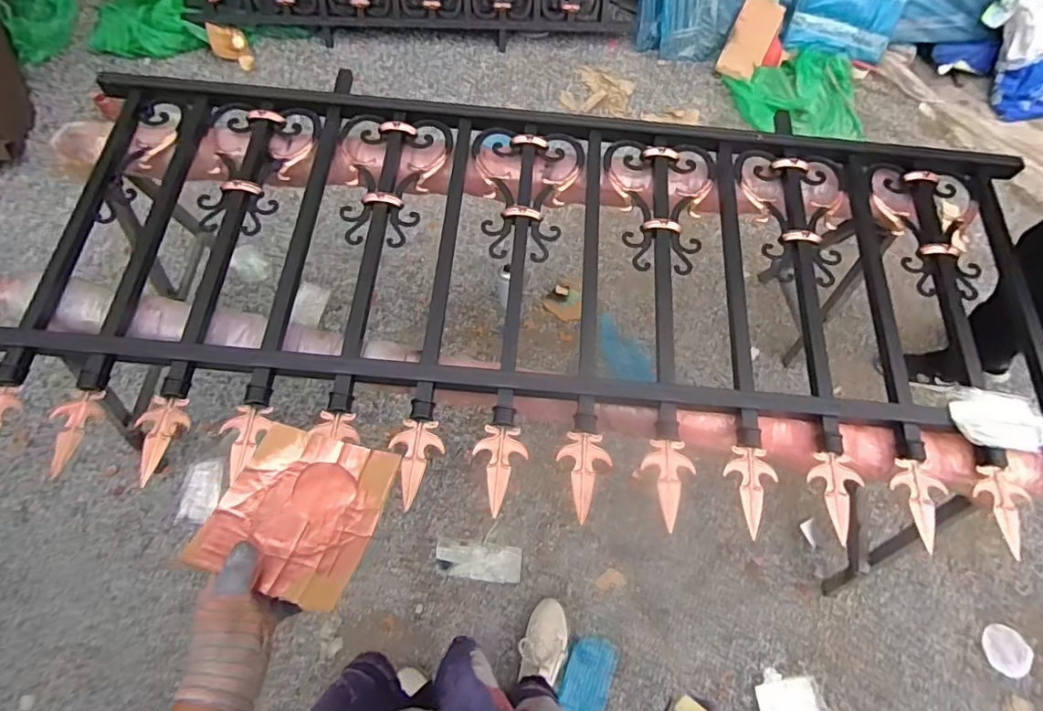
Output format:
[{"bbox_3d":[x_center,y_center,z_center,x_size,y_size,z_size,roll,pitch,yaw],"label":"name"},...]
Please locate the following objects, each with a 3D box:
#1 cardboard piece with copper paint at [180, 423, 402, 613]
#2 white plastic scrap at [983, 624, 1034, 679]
[{"bbox_3d":[-0.211,0.147,0.525,0.146,0.020,0.148,13,55,11],"label":"cardboard piece with copper paint"},{"bbox_3d":[1.210,0.737,1.365,0.113,0.017,0.112,12,83,9],"label":"white plastic scrap"}]

